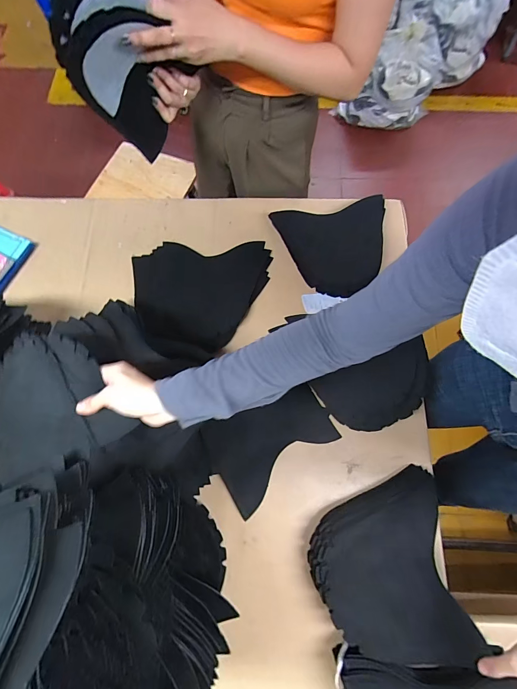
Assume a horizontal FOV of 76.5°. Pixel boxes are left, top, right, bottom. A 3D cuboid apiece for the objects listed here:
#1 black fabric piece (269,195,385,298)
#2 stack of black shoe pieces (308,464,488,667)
[{"bbox_3d":[0.168,-0.216,0.715,0.232,0.034,0.217,-12,73,11],"label":"black fabric piece"},{"bbox_3d":[0.215,0.368,0.552,0.248,0.071,0.248,-11,74,-5],"label":"stack of black shoe pieces"}]

